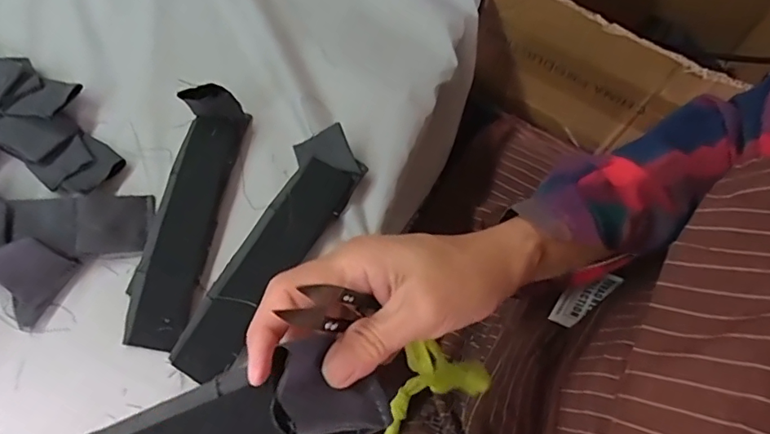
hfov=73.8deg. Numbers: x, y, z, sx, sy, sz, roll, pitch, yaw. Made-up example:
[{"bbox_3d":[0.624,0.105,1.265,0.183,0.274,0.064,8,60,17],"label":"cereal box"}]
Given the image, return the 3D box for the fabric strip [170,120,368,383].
[{"bbox_3d":[-0.085,0.024,0.385,0.053,0.013,0.205,29,74,10],"label":"fabric strip"}]

